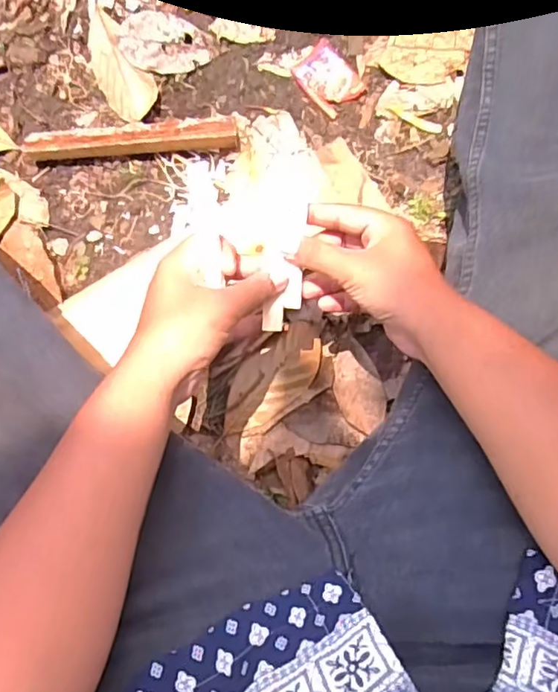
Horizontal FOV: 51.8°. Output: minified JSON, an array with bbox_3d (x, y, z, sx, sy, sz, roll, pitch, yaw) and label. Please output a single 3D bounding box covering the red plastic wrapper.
[{"bbox_3d":[0.052,-0.283,0.611,0.053,0.004,0.071,-40,90,0],"label":"red plastic wrapper"}]

